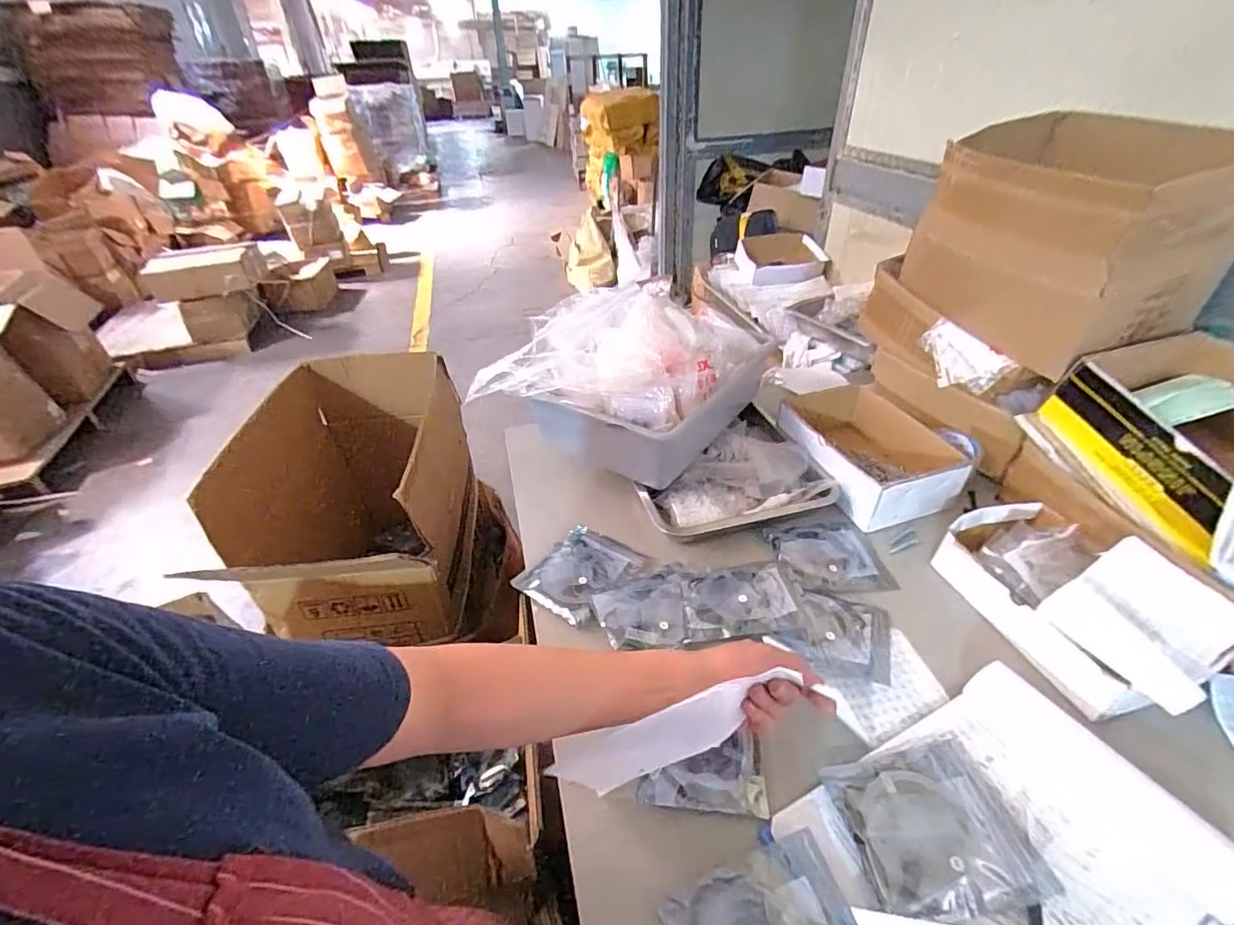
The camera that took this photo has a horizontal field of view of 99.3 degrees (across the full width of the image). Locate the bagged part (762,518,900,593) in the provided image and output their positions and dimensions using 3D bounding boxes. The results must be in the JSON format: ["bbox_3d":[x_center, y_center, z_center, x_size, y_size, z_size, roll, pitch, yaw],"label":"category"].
[{"bbox_3d":[0.295,0.125,0.736,0.149,0.015,0.132,-2,38,-1],"label":"bagged part"}]

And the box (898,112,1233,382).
[{"bbox_3d":[0.641,-0.331,0.778,0.257,0.267,0.322,-14,39,-14],"label":"box"}]

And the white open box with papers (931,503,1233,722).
[{"bbox_3d":[0.529,0.149,0.607,0.171,0.112,0.272,-11,39,-12],"label":"white open box with papers"}]

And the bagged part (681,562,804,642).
[{"bbox_3d":[0.155,0.170,0.659,0.148,0.018,0.110,-10,30,2],"label":"bagged part"}]

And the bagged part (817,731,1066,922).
[{"bbox_3d":[0.283,0.321,0.469,0.152,0.017,0.130,-7,38,-7],"label":"bagged part"}]

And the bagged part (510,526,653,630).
[{"bbox_3d":[-0.046,0.152,0.724,0.134,0.015,0.148,24,45,29],"label":"bagged part"}]

